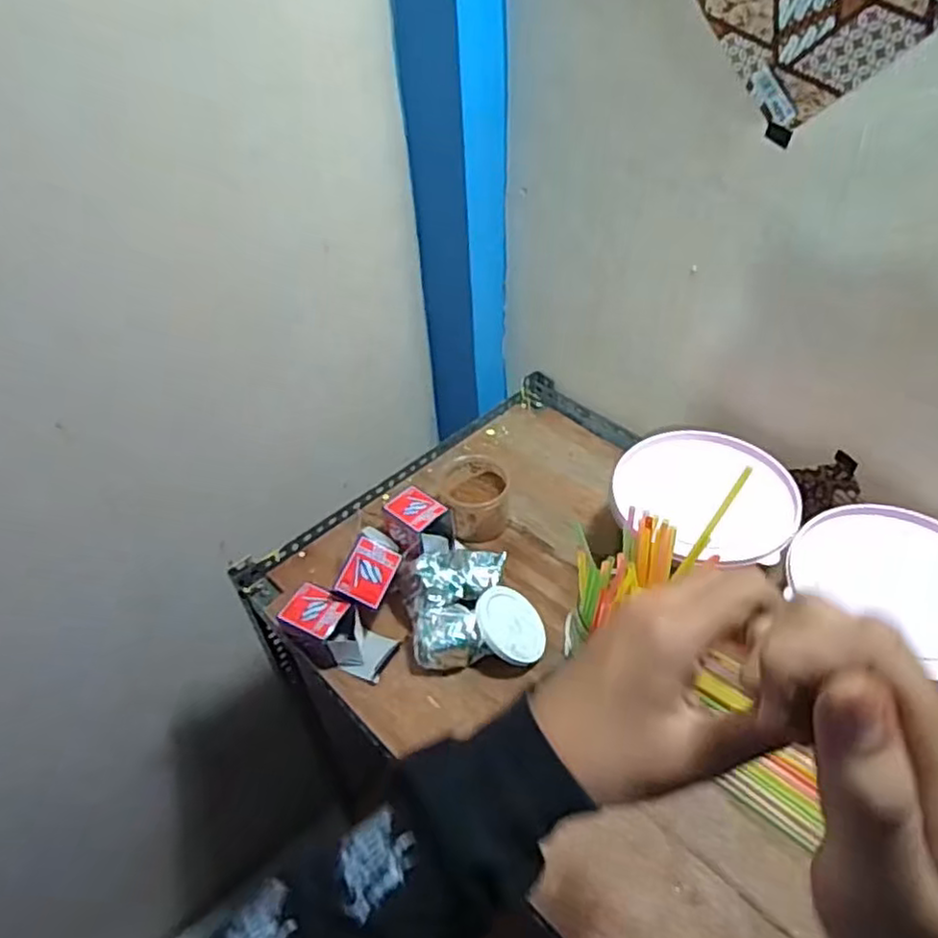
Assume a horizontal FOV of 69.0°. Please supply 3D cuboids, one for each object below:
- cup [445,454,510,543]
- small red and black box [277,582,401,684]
[{"bbox_3d":[0.014,0.037,0.850,0.080,0.069,0.094,-7,43,-4],"label":"cup"},{"bbox_3d":[-0.138,0.175,0.718,0.112,0.061,0.061,16,47,20],"label":"small red and black box"}]

